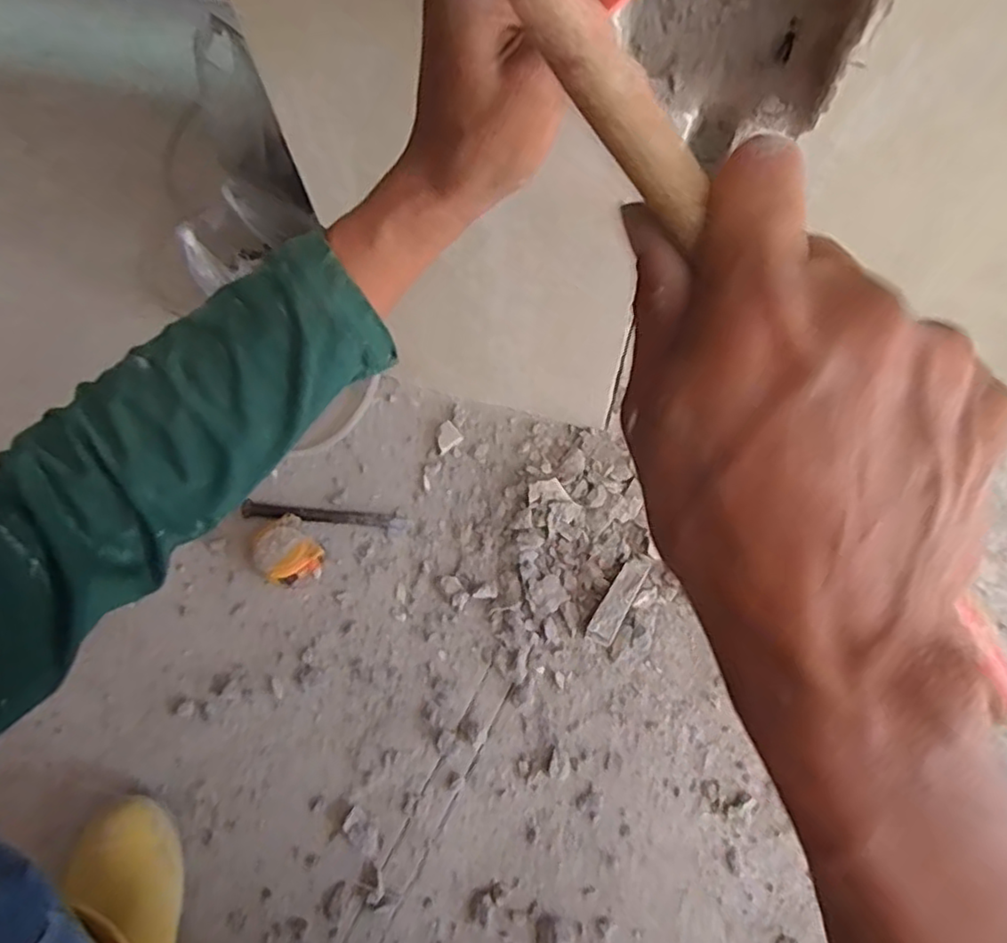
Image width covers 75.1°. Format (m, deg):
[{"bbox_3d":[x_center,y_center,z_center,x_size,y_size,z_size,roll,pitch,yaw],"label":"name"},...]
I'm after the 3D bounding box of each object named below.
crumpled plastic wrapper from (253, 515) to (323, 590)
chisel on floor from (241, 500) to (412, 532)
[{"bbox_3d":[-0.221,0.082,0.666,0.057,0.038,0.063,-40,72,-13],"label":"crumpled plastic wrapper"},{"bbox_3d":[-0.188,0.047,0.693,0.176,0.015,0.016,5,69,4],"label":"chisel on floor"}]

